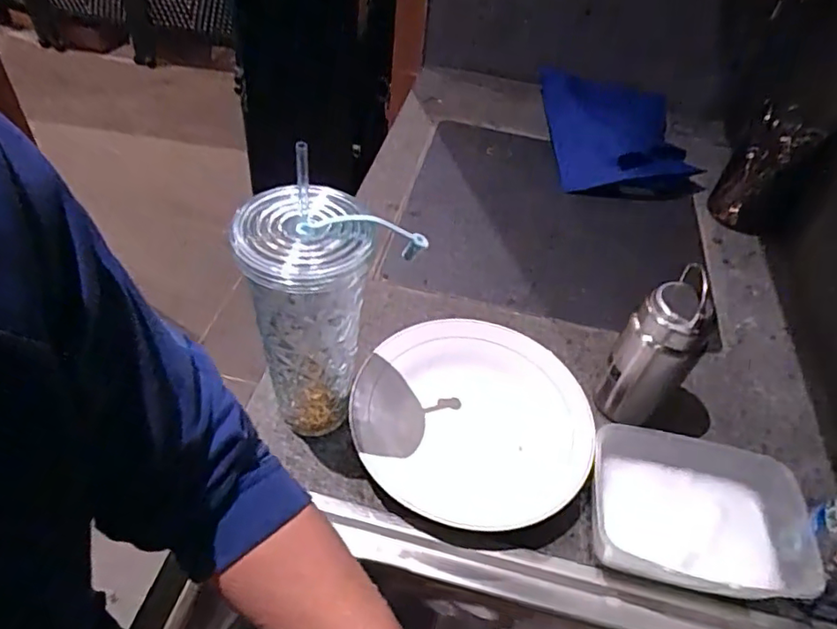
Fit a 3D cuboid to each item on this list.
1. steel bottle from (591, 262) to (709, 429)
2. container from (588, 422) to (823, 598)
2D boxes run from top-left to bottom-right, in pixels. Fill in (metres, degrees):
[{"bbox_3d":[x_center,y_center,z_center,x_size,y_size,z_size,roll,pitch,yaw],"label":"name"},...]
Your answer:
[{"bbox_3d":[0.232,0.036,0.567,0.069,0.164,0.063,29,49,20],"label":"steel bottle"},{"bbox_3d":[0.236,0.178,0.499,0.181,0.065,0.132,12,46,4],"label":"container"}]

